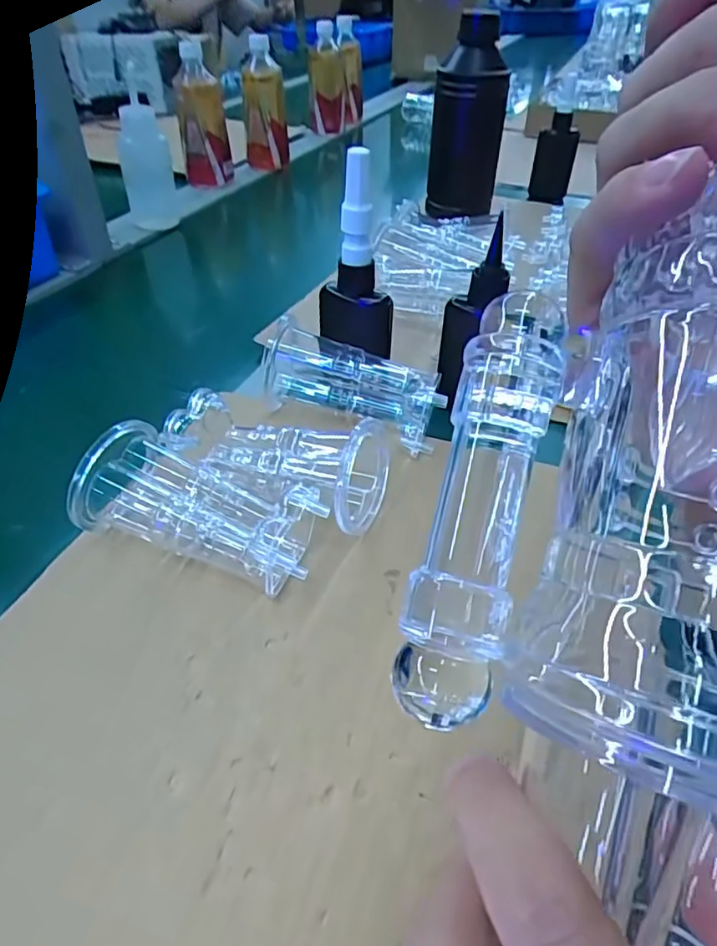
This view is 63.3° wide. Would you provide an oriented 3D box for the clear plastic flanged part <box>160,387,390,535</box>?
[{"bbox_3d":[-0.051,-0.006,0.372,0.138,0.051,0.069,12,43,13],"label":"clear plastic flanged part"}]

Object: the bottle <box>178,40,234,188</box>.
[{"bbox_3d":[-0.235,-0.535,0.882,0.071,0.170,0.056,-7,42,-9],"label":"bottle"}]

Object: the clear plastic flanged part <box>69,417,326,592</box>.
[{"bbox_3d":[-0.092,0.018,0.342,0.136,0.054,0.064,12,43,12],"label":"clear plastic flanged part"}]

